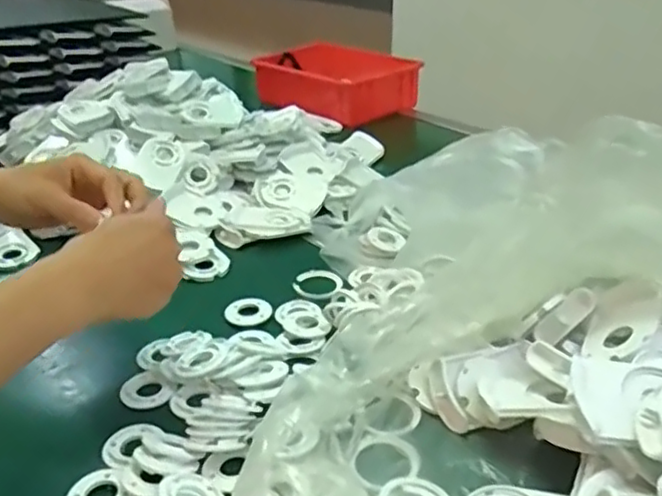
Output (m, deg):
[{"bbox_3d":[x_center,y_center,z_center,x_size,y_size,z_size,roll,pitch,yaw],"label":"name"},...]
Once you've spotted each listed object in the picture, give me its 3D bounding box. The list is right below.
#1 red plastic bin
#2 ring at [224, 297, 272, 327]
[{"bbox_3d":[0.006,-0.323,1.240,0.206,0.097,0.284,-24,36,-36],"label":"red plastic bin"},{"bbox_3d":[-0.080,0.062,0.621,0.040,0.004,0.038,1,42,-1],"label":"ring"}]

